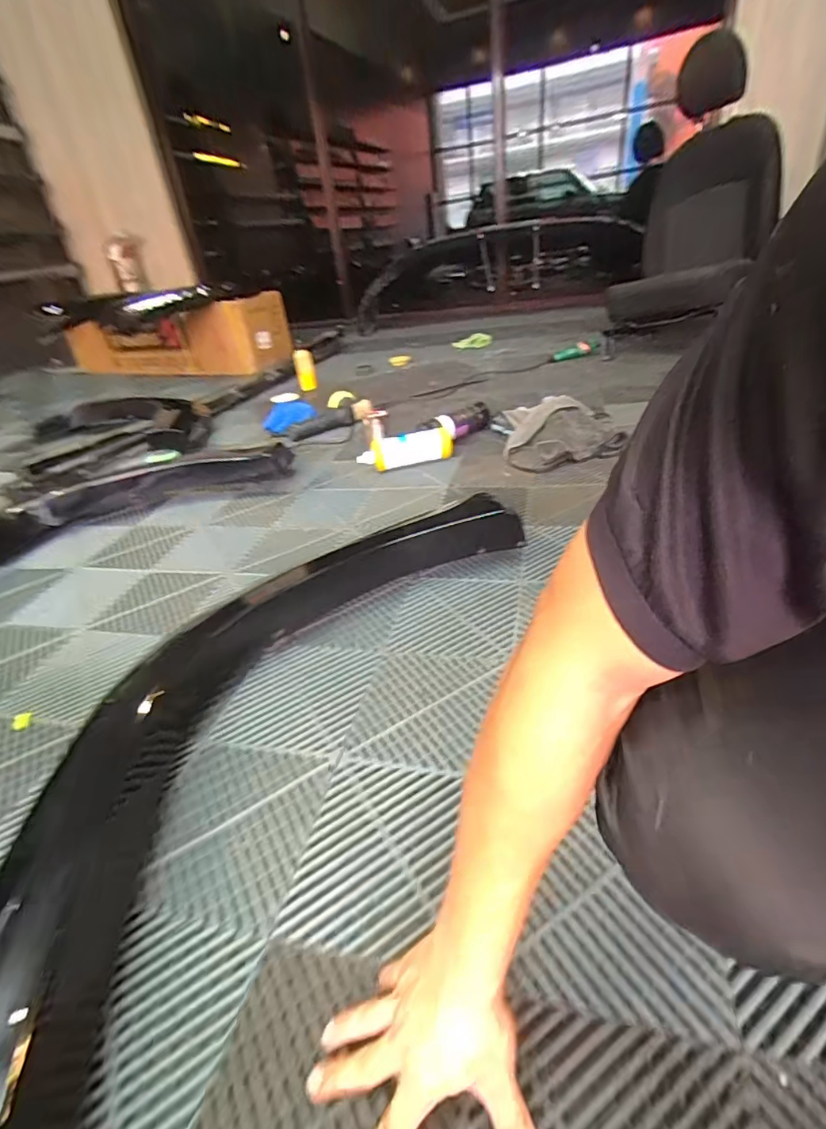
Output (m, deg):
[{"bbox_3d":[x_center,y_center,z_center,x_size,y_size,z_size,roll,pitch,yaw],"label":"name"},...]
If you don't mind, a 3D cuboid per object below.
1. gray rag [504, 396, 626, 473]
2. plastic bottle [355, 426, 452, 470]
[{"bbox_3d":[0.399,-0.363,1.391,0.294,0.085,0.351,0,34,11],"label":"gray rag"},{"bbox_3d":[-0.015,-0.310,1.406,0.255,0.078,0.072,-16,34,-12],"label":"plastic bottle"}]

